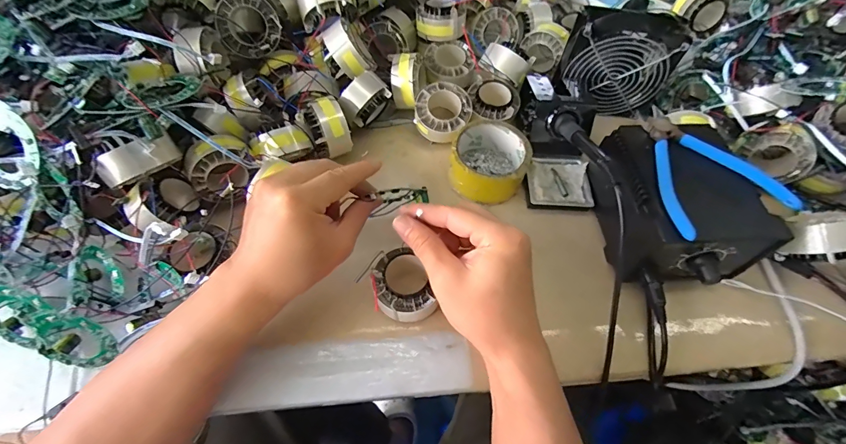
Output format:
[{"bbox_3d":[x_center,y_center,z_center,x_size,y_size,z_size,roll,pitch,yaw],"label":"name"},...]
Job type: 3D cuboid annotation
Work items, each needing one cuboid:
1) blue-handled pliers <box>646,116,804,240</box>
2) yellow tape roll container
[{"bbox_3d":[0.247,-0.050,0.343,0.109,0.009,0.125,-14,59,-8],"label":"blue-handled pliers"},{"bbox_3d":[0.076,-0.067,0.430,0.082,0.052,0.088,0,59,0],"label":"yellow tape roll container"}]

